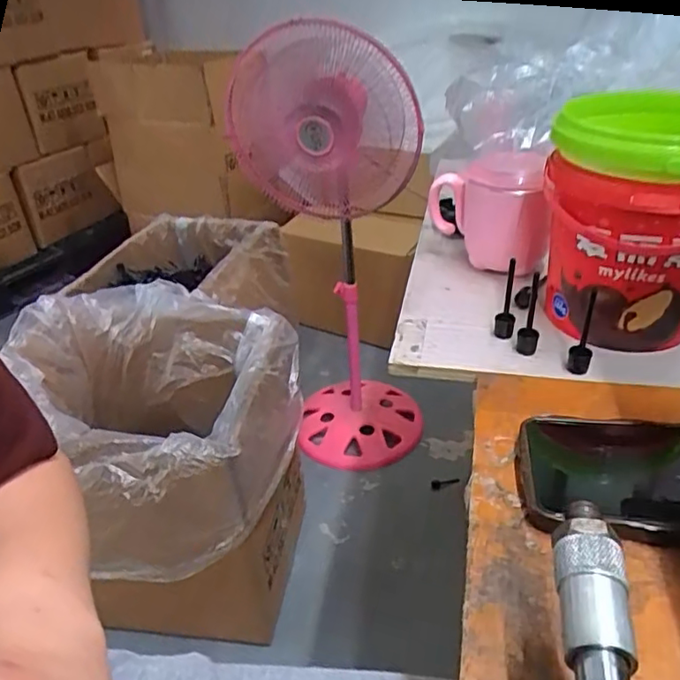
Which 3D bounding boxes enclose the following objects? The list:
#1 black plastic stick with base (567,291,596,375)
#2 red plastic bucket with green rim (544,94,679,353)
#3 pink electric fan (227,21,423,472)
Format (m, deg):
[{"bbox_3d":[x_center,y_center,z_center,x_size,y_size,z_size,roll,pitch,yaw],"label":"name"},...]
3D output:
[{"bbox_3d":[0.170,-0.005,0.417,0.015,0.057,0.015,8,3,39],"label":"black plastic stick with base"},{"bbox_3d":[0.213,-0.086,0.435,0.120,0.152,0.131,-3,33,2],"label":"red plastic bucket with green rim"},{"bbox_3d":[-0.009,-0.142,1.209,0.310,0.854,0.263,-8,34,-7],"label":"pink electric fan"}]

